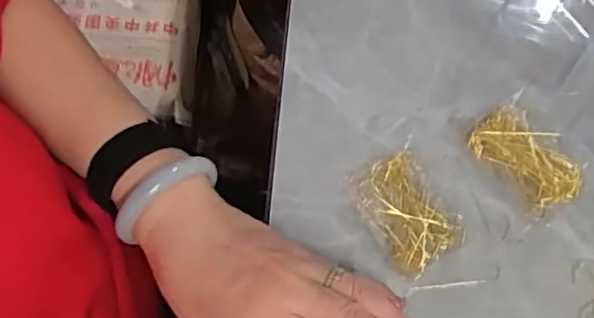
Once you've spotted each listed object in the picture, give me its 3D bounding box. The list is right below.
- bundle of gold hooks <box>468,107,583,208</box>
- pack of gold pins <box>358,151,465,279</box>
[{"bbox_3d":[0.148,-0.001,0.376,0.070,0.017,0.041,42,76,11],"label":"bundle of gold hooks"},{"bbox_3d":[0.067,0.034,0.367,0.048,0.013,0.068,-33,77,-11],"label":"pack of gold pins"}]

